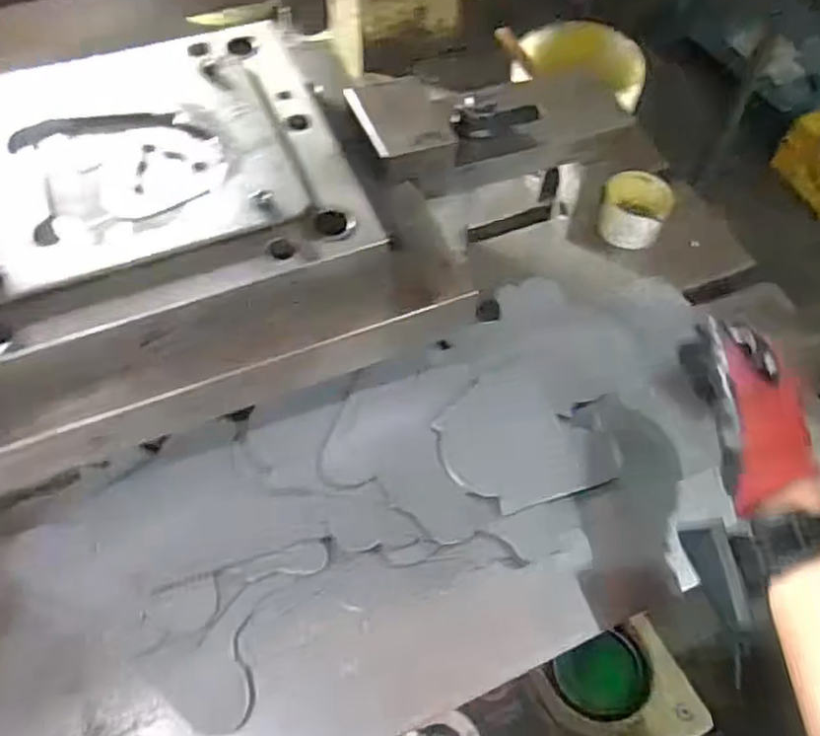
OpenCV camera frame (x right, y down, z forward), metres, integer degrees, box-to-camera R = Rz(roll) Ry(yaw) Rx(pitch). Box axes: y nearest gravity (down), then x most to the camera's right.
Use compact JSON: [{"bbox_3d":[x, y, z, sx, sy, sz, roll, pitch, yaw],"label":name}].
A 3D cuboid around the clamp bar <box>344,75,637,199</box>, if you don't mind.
[{"bbox_3d":[0.075,-0.220,0.629,0.256,0.051,0.112,-14,65,-23],"label":"clamp bar"}]

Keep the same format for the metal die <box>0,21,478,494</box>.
[{"bbox_3d":[-0.203,-0.107,0.534,0.428,0.095,0.321,-18,59,-11],"label":"metal die"}]

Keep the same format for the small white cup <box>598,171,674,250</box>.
[{"bbox_3d":[0.232,-0.164,0.726,0.064,0.043,0.067,0,58,0],"label":"small white cup"}]

